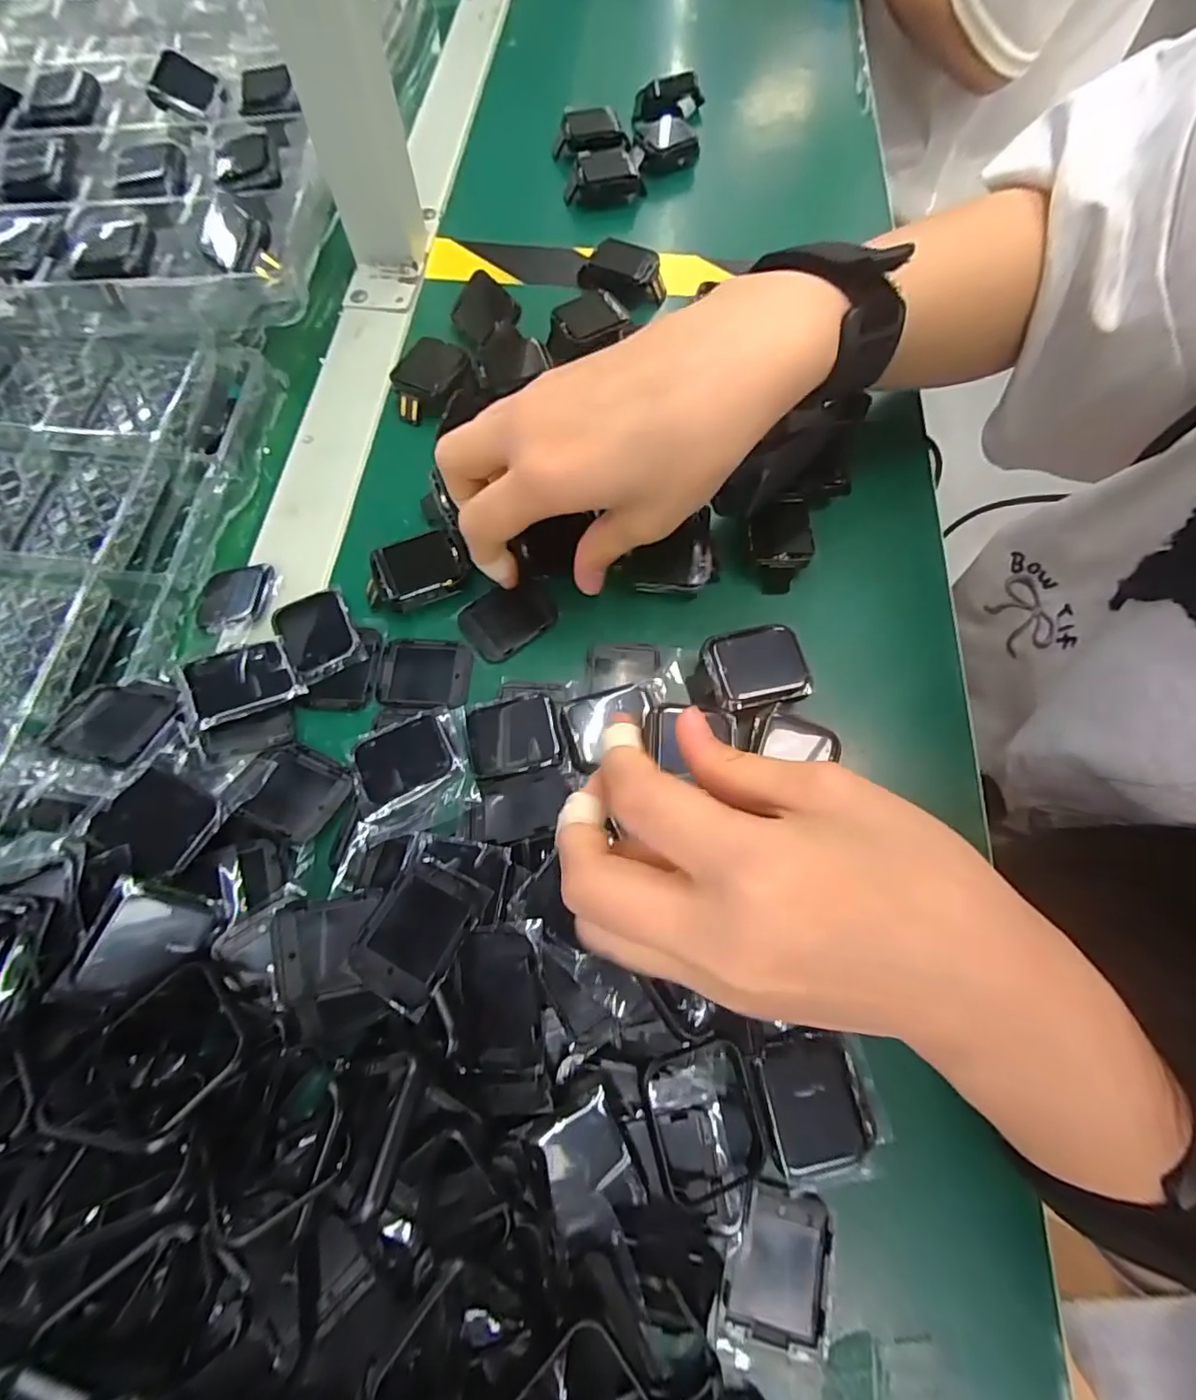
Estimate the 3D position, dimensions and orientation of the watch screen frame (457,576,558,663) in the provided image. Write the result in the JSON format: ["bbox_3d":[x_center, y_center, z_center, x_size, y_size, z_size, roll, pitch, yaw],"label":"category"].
[{"bbox_3d":[-0.042,-0.039,0.262,0.043,0.010,0.033,-36,74,-14],"label":"watch screen frame"}]

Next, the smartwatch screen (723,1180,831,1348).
[{"bbox_3d":[0.058,0.180,0.180,0.030,0.005,0.039,17,69,5],"label":"smartwatch screen"}]

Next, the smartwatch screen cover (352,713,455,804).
[{"bbox_3d":[-0.080,0.024,0.233,0.037,0.005,0.030,-26,71,-11],"label":"smartwatch screen cover"}]

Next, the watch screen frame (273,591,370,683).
[{"bbox_3d":[-0.126,-0.030,0.254,0.031,0.006,0.043,-26,72,-11],"label":"watch screen frame"}]

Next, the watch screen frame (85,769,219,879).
[{"bbox_3d":[-0.159,0.045,0.205,0.032,0.014,0.032,26,70,9],"label":"watch screen frame"}]

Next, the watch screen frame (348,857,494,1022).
[{"bbox_3d":[-0.062,0.078,0.193,0.033,0.010,0.044,26,70,8],"label":"watch screen frame"}]

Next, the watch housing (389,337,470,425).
[{"bbox_3d":[-0.090,-0.172,0.307,0.033,0.017,0.046,20,69,6],"label":"watch housing"}]

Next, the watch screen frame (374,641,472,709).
[{"bbox_3d":[-0.077,-0.012,0.252,0.040,0.004,0.034,2,68,-1],"label":"watch screen frame"}]

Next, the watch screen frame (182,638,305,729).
[{"bbox_3d":[-0.149,-0.008,0.235,0.039,0.004,0.032,-29,72,-32],"label":"watch screen frame"}]

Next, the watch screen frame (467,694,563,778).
[{"bbox_3d":[-0.035,0.015,0.239,0.037,0.007,0.032,-10,69,-6],"label":"watch screen frame"}]

